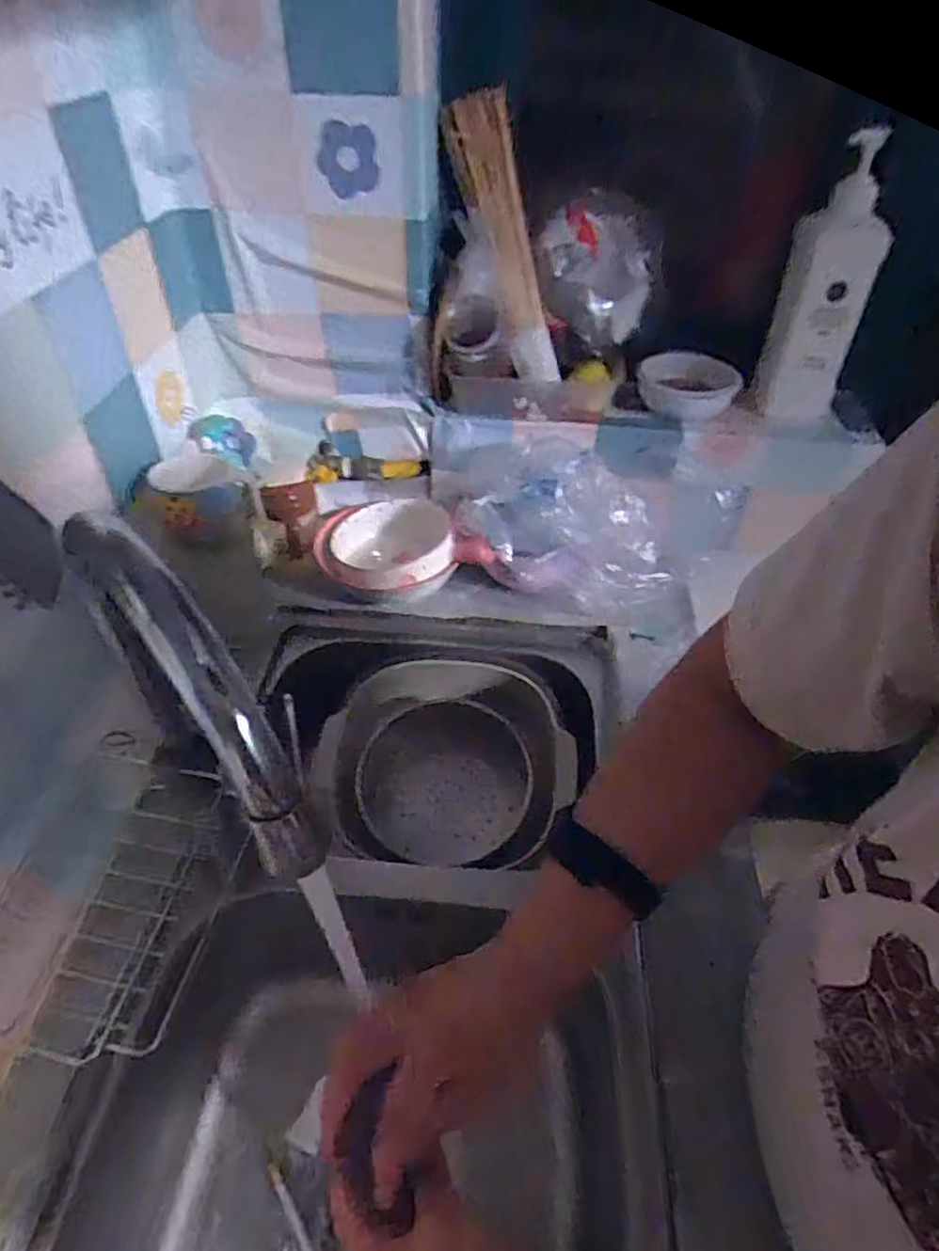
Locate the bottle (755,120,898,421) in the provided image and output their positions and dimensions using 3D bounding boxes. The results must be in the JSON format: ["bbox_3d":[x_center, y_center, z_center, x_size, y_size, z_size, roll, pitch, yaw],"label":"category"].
[{"bbox_3d":[0.406,-0.385,0.782,0.096,0.278,0.079,20,46,18],"label":"bottle"}]

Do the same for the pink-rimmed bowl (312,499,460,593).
[{"bbox_3d":[-0.105,-0.090,0.855,0.165,0.076,0.155,1,43,-1],"label":"pink-rimmed bowl"}]

